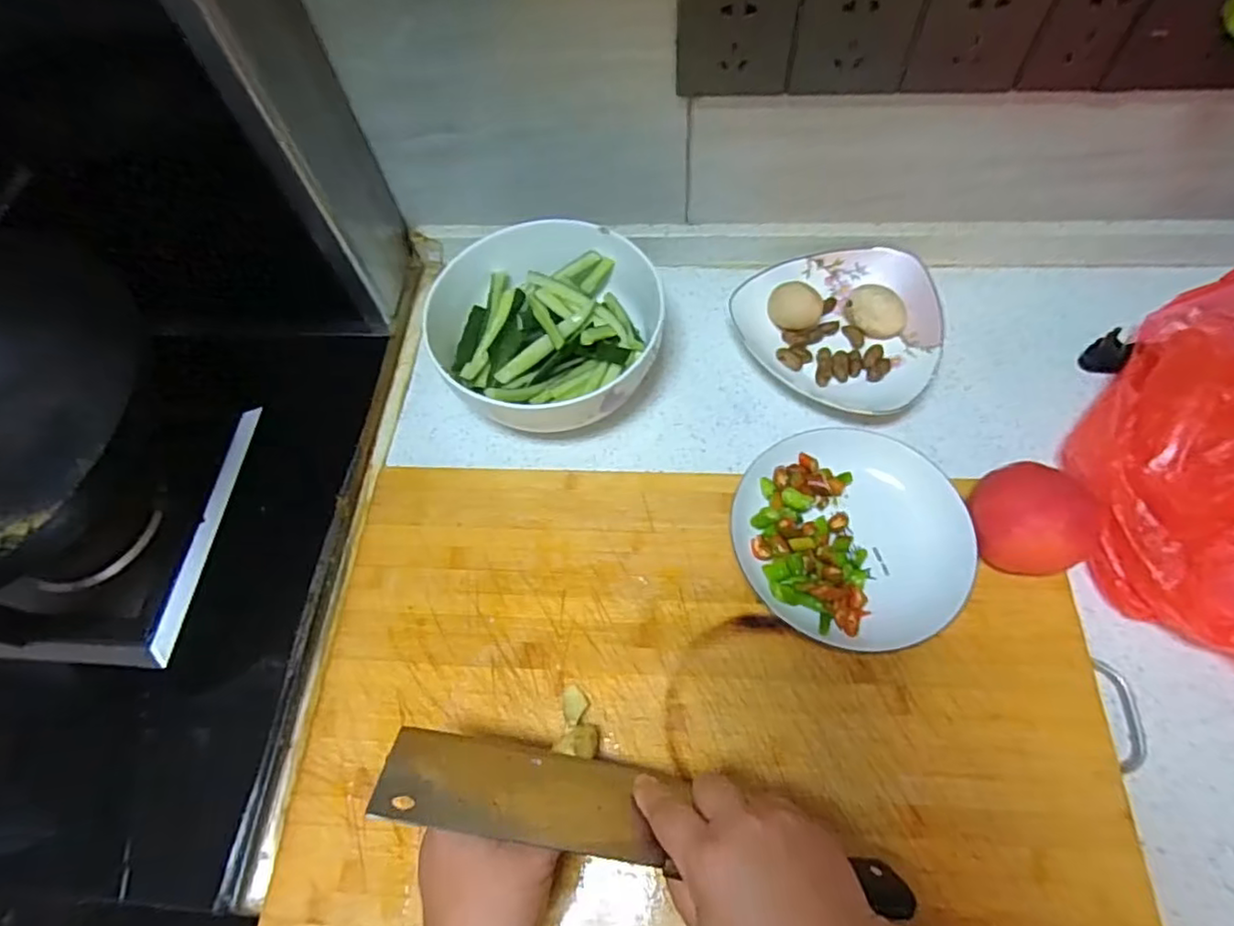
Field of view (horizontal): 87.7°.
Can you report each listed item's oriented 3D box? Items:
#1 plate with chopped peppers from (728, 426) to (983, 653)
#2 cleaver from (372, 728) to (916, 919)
[{"bbox_3d":[0.177,0.056,0.496,0.164,0.035,0.172,-1,64,3],"label":"plate with chopped peppers"},{"bbox_3d":[0.014,0.204,0.359,0.287,0.092,0.023,14,94,-1],"label":"cleaver"}]

